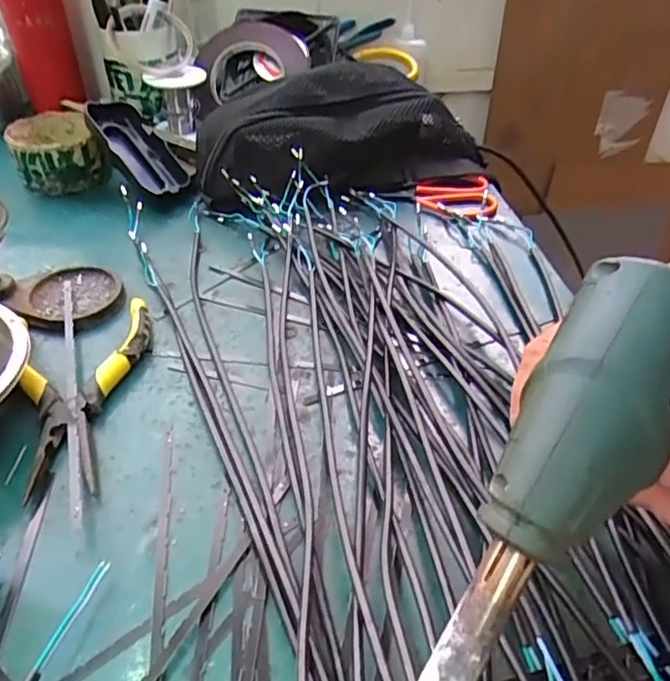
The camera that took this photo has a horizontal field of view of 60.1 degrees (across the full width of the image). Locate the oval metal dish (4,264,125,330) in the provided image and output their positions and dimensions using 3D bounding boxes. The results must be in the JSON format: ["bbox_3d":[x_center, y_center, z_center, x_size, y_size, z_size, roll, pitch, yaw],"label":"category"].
[{"bbox_3d":[-0.194,-0.032,0.420,0.074,0.010,0.064,-4,43,-8],"label":"oval metal dish"}]

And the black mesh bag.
[{"bbox_3d":[0.006,-0.181,0.519,0.249,0.111,0.086,-10,44,-14],"label":"black mesh bag"}]

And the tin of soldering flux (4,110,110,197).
[{"bbox_3d":[-0.259,-0.174,0.539,0.073,0.048,0.078,2,42,-2],"label":"tin of soldering flux"}]

